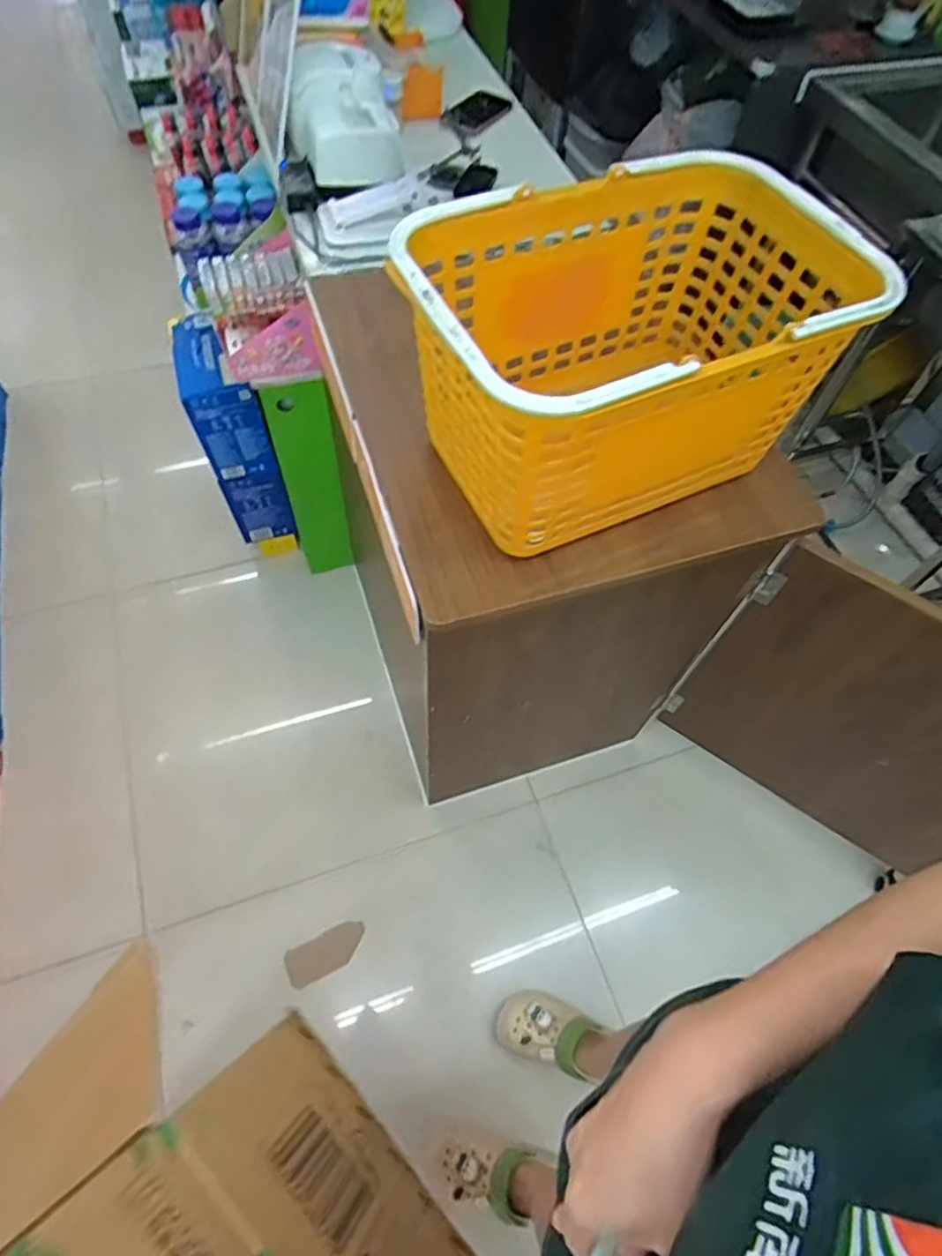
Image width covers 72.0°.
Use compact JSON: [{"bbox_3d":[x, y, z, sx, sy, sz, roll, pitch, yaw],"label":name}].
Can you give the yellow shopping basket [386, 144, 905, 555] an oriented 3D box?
[{"bbox_3d":[0.157,-0.284,0.699,0.422,0.264,0.294,-22,64,-10],"label":"yellow shopping basket"}]

